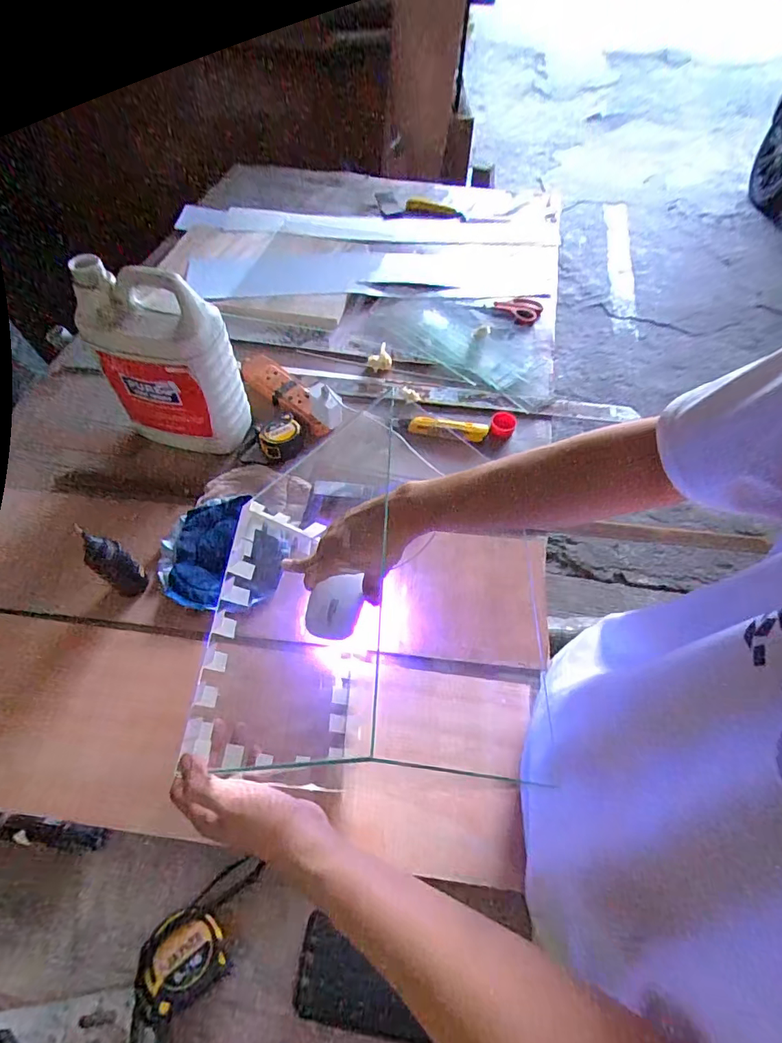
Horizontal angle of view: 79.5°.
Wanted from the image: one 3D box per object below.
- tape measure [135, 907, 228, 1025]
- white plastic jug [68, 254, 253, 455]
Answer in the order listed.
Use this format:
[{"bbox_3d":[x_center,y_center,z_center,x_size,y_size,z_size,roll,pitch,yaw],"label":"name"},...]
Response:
[{"bbox_3d":[-0.182,0.381,0.413,0.062,0.039,0.061,-24,62,-15],"label":"tape measure"},{"bbox_3d":[-0.309,-0.212,0.658,0.163,0.255,0.098,10,59,5],"label":"white plastic jug"}]

